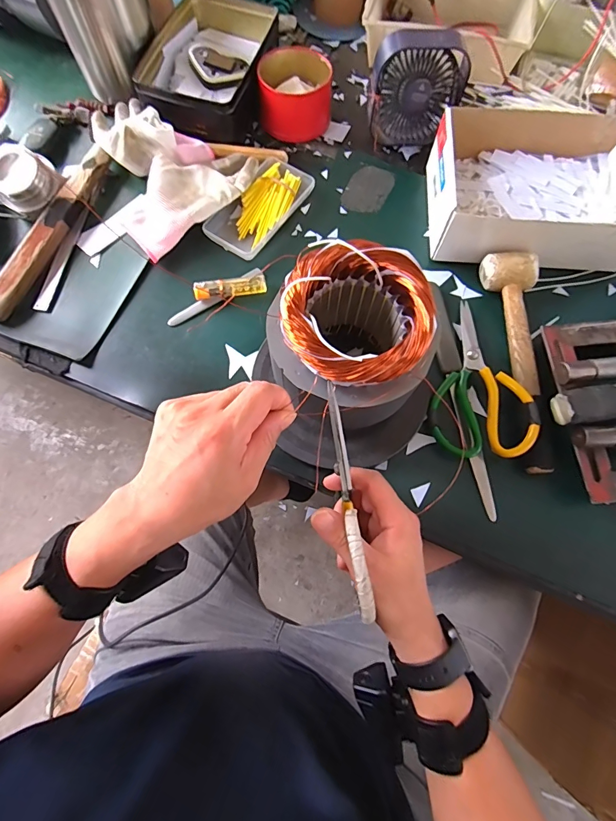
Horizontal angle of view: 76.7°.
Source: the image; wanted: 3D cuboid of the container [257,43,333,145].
[{"bbox_3d":[-0.019,-0.458,0.559,0.098,0.061,0.111,-6,73,-2],"label":"container"}]

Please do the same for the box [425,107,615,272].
[{"bbox_3d":[0.283,-0.280,0.485,0.244,0.070,0.189,4,73,2],"label":"box"}]

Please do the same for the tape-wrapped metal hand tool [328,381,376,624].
[{"bbox_3d":[0.031,0.067,0.300,0.011,0.024,0.177,-7,73,-2],"label":"tape-wrapped metal hand tool"}]

